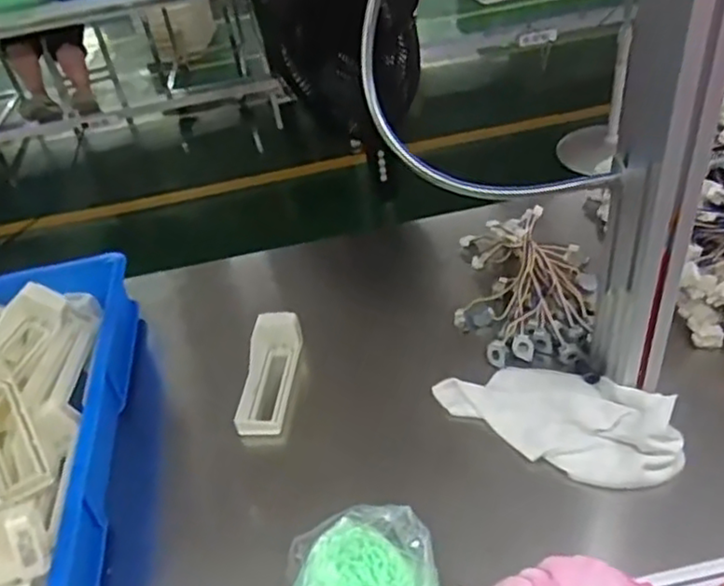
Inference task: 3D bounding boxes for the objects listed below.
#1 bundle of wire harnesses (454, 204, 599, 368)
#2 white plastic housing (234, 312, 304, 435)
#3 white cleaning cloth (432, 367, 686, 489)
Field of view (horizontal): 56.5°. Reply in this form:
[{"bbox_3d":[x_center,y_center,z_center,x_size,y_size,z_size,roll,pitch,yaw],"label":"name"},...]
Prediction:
[{"bbox_3d":[0.209,-0.015,0.877,0.172,0.086,0.242,5,41,14],"label":"bundle of wire harnesses"},{"bbox_3d":[-0.114,0.099,0.827,0.061,0.054,0.166,0,40,8],"label":"white plastic housing"},{"bbox_3d":[0.212,0.132,0.740,0.255,0.025,0.117,15,58,34],"label":"white cleaning cloth"}]

